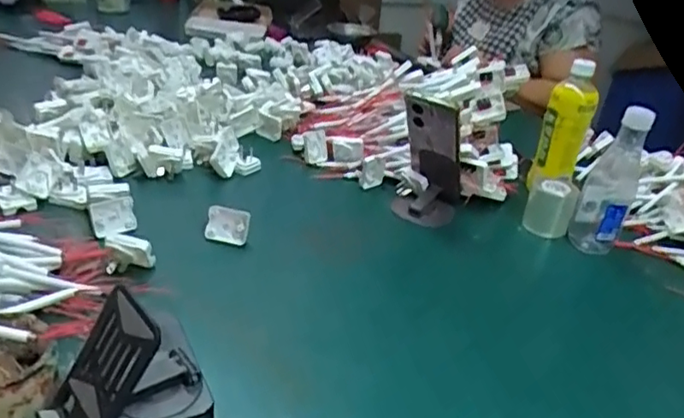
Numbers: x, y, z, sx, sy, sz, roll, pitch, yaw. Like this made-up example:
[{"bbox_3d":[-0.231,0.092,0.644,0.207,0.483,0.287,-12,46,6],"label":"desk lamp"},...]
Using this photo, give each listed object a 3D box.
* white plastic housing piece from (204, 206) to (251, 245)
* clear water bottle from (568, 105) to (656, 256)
[{"bbox_3d":[-0.135,0.020,0.716,0.050,0.042,0.009,9,8,1],"label":"white plastic housing piece"},{"bbox_3d":[0.348,-0.034,0.779,0.061,0.192,0.054,20,32,20],"label":"clear water bottle"}]

